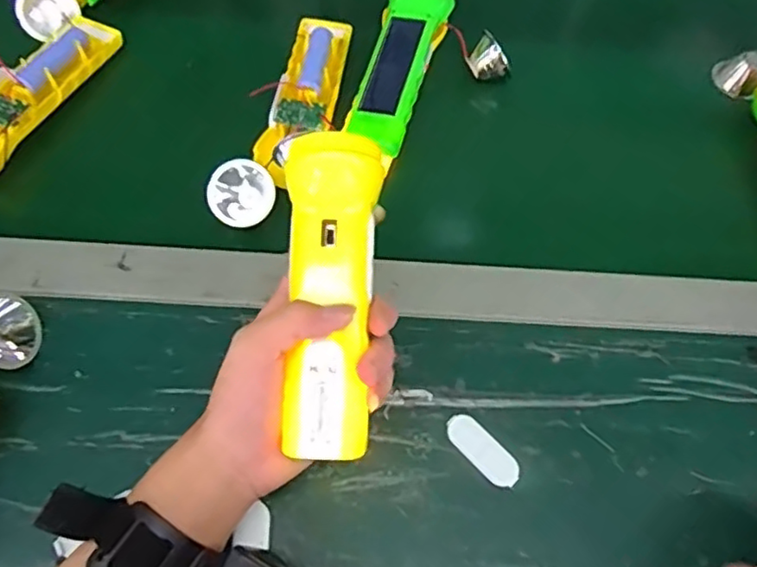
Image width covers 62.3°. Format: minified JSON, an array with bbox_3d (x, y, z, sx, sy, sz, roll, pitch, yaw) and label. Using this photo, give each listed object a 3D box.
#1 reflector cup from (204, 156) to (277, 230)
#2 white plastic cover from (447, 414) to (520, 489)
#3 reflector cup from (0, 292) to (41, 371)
[{"bbox_3d":[-0.097,-0.063,0.435,0.043,0.024,0.045,43,81,-28],"label":"reflector cup"},{"bbox_3d":[0.062,0.099,0.372,0.050,0.004,0.020,42,68,16],"label":"white plastic cover"},{"bbox_3d":[-0.219,0.027,0.367,0.039,0.015,0.042,25,88,-10],"label":"reflector cup"}]

